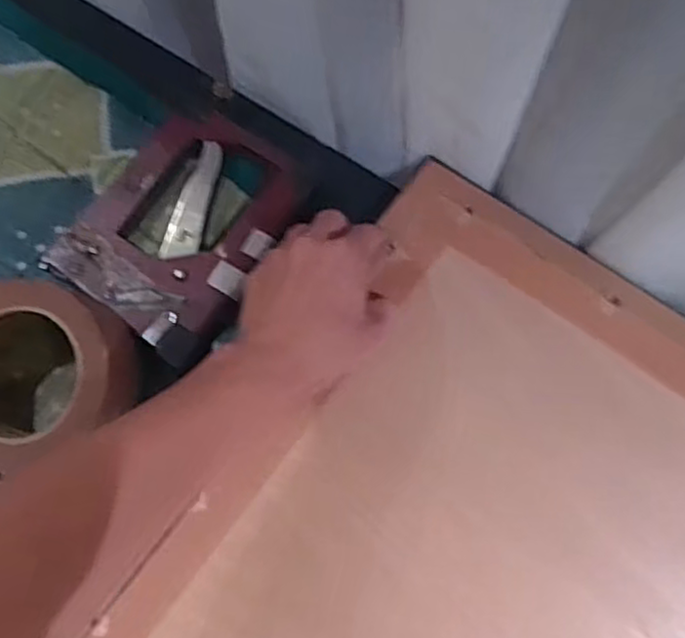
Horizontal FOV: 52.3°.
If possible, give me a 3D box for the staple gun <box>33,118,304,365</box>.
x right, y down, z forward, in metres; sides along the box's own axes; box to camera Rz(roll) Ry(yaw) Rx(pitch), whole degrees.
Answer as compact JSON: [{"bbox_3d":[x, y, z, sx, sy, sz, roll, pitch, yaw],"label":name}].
[{"bbox_3d":[-0.107,-0.063,0.483,0.129,0.028,0.156,34,76,12],"label":"staple gun"}]

